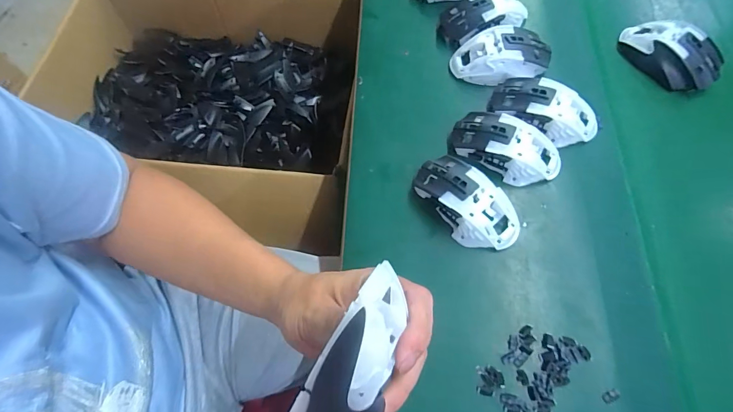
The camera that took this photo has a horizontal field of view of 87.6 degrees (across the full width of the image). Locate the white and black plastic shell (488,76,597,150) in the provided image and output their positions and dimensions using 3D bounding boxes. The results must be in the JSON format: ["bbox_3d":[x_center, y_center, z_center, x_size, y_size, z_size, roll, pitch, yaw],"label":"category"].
[{"bbox_3d":[0.199,-0.108,0.426,0.115,0.035,0.055,27,69,12],"label":"white and black plastic shell"}]

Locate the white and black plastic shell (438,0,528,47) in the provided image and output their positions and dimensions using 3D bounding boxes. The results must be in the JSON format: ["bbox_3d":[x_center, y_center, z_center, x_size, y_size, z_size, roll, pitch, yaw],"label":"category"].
[{"bbox_3d":[0.153,-0.243,0.490,0.114,0.039,0.069,-17,67,-7],"label":"white and black plastic shell"}]

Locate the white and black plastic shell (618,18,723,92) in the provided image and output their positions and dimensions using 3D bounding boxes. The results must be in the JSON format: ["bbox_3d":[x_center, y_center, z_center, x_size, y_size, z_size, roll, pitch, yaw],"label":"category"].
[{"bbox_3d":[0.366,-0.184,0.460,0.112,0.035,0.066,36,71,15],"label":"white and black plastic shell"}]

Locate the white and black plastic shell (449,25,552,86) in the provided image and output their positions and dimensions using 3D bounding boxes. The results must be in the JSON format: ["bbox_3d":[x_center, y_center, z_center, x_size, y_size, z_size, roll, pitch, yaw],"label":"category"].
[{"bbox_3d":[0.163,-0.177,0.463,0.114,0.041,0.065,-2,66,0],"label":"white and black plastic shell"}]

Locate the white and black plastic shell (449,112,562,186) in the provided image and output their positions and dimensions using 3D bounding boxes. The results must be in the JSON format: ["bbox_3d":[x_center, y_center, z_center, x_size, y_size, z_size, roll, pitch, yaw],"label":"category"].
[{"bbox_3d":[0.150,-0.064,0.411,0.115,0.035,0.057,25,68,11],"label":"white and black plastic shell"}]

